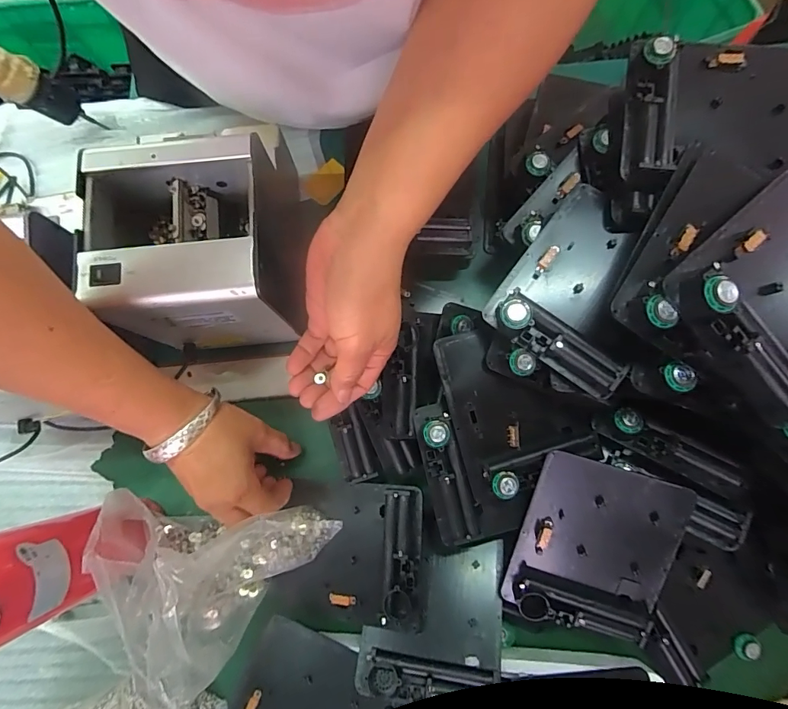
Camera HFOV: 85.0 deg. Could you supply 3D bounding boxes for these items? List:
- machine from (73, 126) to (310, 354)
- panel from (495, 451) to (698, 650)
[{"bbox_3d":[-0.158,-0.081,0.364,0.126,0.137,0.130,-9,79,0],"label":"machine"},{"bbox_3d":[0.153,0.148,0.328,0.106,0.019,0.126,16,97,8],"label":"panel"}]

